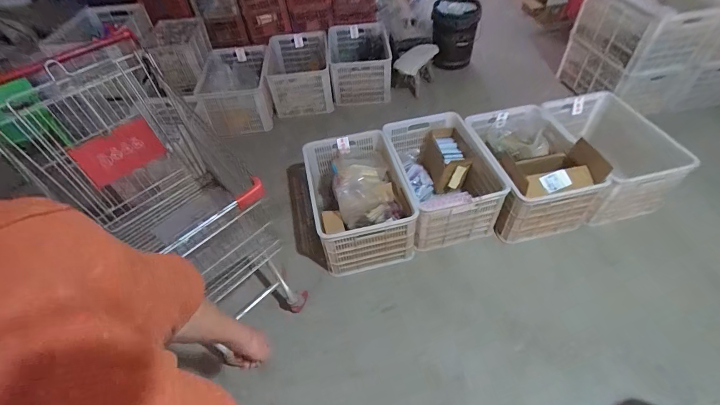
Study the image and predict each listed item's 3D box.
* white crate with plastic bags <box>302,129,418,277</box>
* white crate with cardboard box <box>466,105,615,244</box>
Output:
[{"bbox_3d":[-0.005,-0.021,1.574,0.427,0.309,0.545,-10,47,-4],"label":"white crate with plastic bags"},{"bbox_3d":[0.769,-0.130,1.594,0.408,0.331,0.526,-11,48,-5],"label":"white crate with cardboard box"}]

